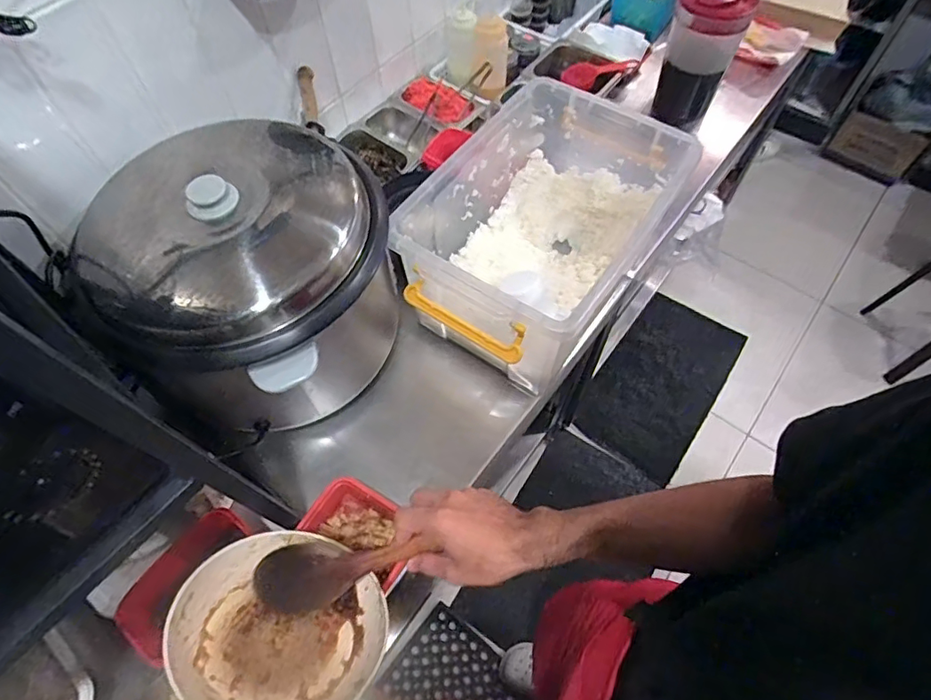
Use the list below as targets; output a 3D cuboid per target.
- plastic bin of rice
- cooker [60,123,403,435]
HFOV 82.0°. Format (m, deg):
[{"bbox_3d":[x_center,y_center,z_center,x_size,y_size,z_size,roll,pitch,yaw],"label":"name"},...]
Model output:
[{"bbox_3d":[0.105,-0.166,0.813,0.294,0.224,0.419,30,65,17],"label":"plastic bin of rice"},{"bbox_3d":[-0.279,-0.103,0.744,0.325,0.308,0.347,-1,60,1],"label":"cooker"}]

